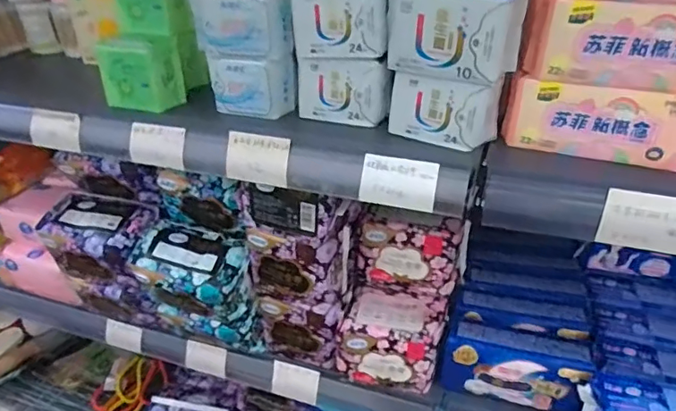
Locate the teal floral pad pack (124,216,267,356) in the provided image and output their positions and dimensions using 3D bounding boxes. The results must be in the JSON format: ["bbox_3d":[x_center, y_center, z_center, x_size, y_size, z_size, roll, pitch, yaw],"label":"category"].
[{"bbox_3d":[-0.184,0.121,0.674,0.149,0.171,0.089,13,37,19],"label":"teal floral pad pack"}]

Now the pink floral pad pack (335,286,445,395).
[{"bbox_3d":[0.070,0.179,0.667,0.126,0.099,0.083,8,36,13],"label":"pink floral pad pack"}]

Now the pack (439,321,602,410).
[{"bbox_3d":[0.226,0.208,0.626,0.173,0.099,0.064,14,37,21],"label":"pack"}]

